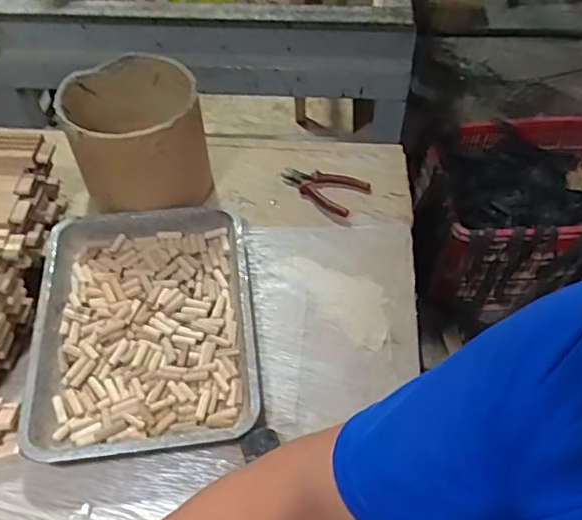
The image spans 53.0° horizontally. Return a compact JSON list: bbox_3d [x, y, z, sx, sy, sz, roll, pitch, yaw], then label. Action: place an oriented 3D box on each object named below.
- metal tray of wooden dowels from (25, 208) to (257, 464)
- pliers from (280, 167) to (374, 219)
[{"bbox_3d":[-0.204,0.089,0.830,0.294,0.047,0.381,-5,52,-5],"label":"metal tray of wooden dowels"},{"bbox_3d":[0.055,-0.132,1.026,0.154,0.016,0.081,27,56,19],"label":"pliers"}]

